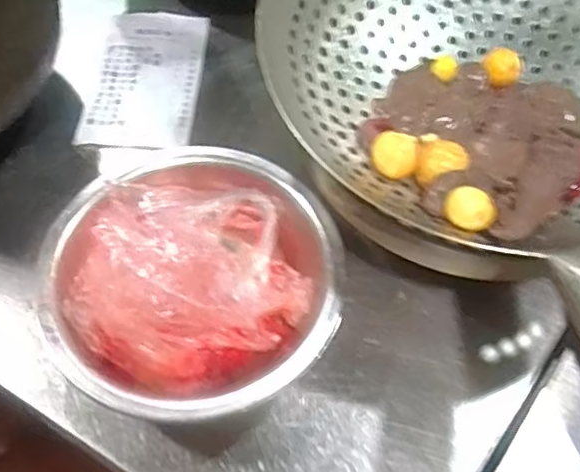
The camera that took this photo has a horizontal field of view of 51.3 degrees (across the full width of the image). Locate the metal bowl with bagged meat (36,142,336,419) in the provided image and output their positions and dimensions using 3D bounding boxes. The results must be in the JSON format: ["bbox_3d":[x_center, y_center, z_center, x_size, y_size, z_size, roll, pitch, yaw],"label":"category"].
[{"bbox_3d":[-0.051,0.020,0.327,0.150,0.082,0.154,0,59,-1],"label":"metal bowl with bagged meat"}]

